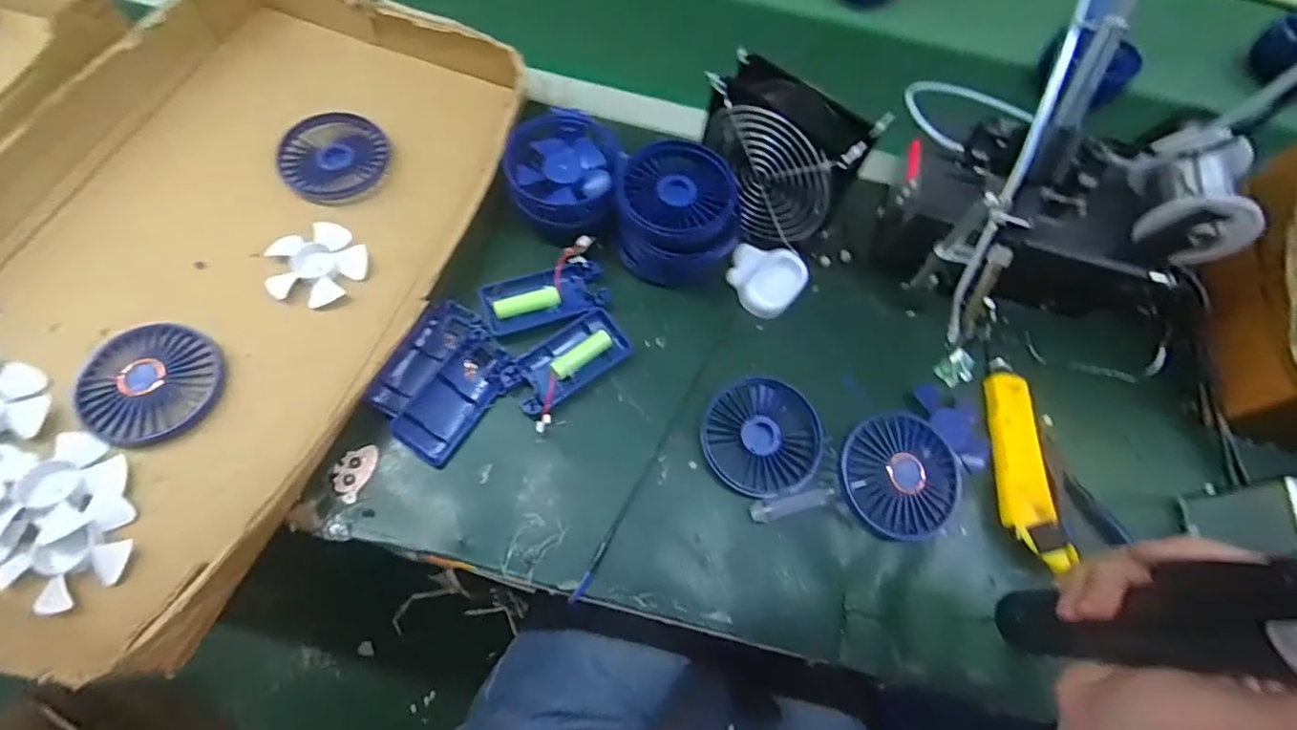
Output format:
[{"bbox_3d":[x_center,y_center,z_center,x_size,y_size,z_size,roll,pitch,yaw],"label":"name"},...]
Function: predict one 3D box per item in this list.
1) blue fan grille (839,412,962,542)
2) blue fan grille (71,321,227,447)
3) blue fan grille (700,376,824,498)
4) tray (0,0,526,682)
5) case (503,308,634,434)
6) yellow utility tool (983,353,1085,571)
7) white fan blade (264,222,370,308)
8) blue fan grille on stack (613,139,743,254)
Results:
[{"bbox_3d":[0.179,0.079,0.410,0.087,0.027,0.083,2,66,-5],"label":"blue fan grille"},{"bbox_3d":[-0.341,0.011,0.397,0.081,0.018,0.084,2,66,-5],"label":"blue fan grille"},{"bbox_3d":[0.083,0.051,0.423,0.086,0.009,0.085,2,66,-5],"label":"blue fan grille"},{"bbox_3d":[-0.321,-0.084,0.420,0.319,0.053,0.521,23,66,4],"label":"tray"},{"bbox_3d":[-0.058,-0.001,0.431,0.093,0.011,0.048,-37,75,-20],"label":"case"},{"bbox_3d":[0.274,0.066,0.427,0.040,0.020,0.155,6,66,-4],"label":"yellow utility tool"},{"bbox_3d":[-0.256,-0.078,0.444,0.070,0.012,0.069,2,66,-5],"label":"white fan blade"},{"bbox_3d":[0.024,-0.128,0.442,0.092,0.025,0.084,2,66,-5],"label":"blue fan grille on stack"}]

